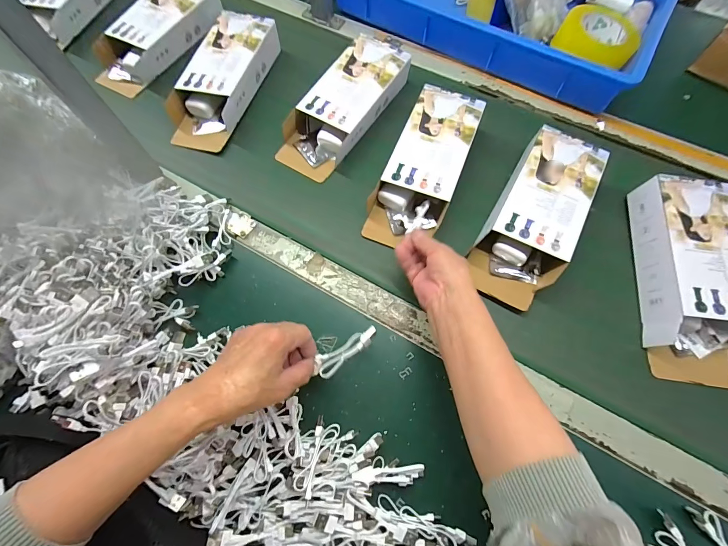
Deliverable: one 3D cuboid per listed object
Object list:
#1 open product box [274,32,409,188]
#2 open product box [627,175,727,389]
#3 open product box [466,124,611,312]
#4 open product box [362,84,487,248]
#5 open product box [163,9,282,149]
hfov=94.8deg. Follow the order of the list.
[{"bbox_3d":[-0.032,-0.264,0.533,0.099,0.056,0.248,33,76,14],"label":"open product box"},{"bbox_3d":[0.413,0.003,0.417,0.105,0.055,0.253,6,71,6],"label":"open product box"},{"bbox_3d":[0.233,-0.079,0.453,0.103,0.051,0.251,27,74,13],"label":"open product box"},{"bbox_3d":[0.090,-0.154,0.488,0.101,0.050,0.252,23,73,11],"label":"open product box"},{"bbox_3d":[-0.234,-0.321,0.561,0.111,0.065,0.245,20,73,10],"label":"open product box"}]

